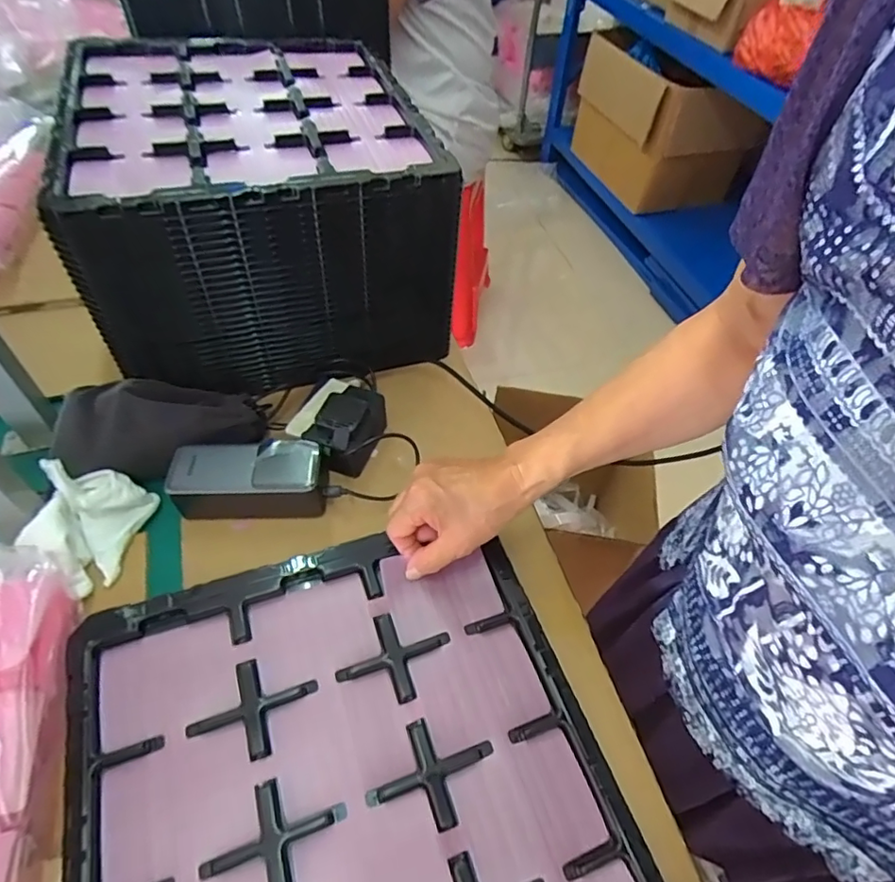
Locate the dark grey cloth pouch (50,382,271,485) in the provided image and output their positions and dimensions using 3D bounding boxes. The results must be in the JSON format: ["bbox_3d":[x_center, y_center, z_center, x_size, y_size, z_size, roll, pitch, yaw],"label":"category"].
[{"bbox_3d":[-0.274,-0.021,0.527,0.182,0.052,0.091,-10,52,-11],"label":"dark grey cloth pouch"}]

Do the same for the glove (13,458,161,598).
[{"bbox_3d":[-0.304,0.067,0.463,0.061,0.072,0.102,9,51,4],"label":"glove"}]

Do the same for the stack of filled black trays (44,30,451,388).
[{"bbox_3d":[-0.204,-0.265,0.626,0.330,0.209,0.359,-13,53,-13],"label":"stack of filled black trays"}]

